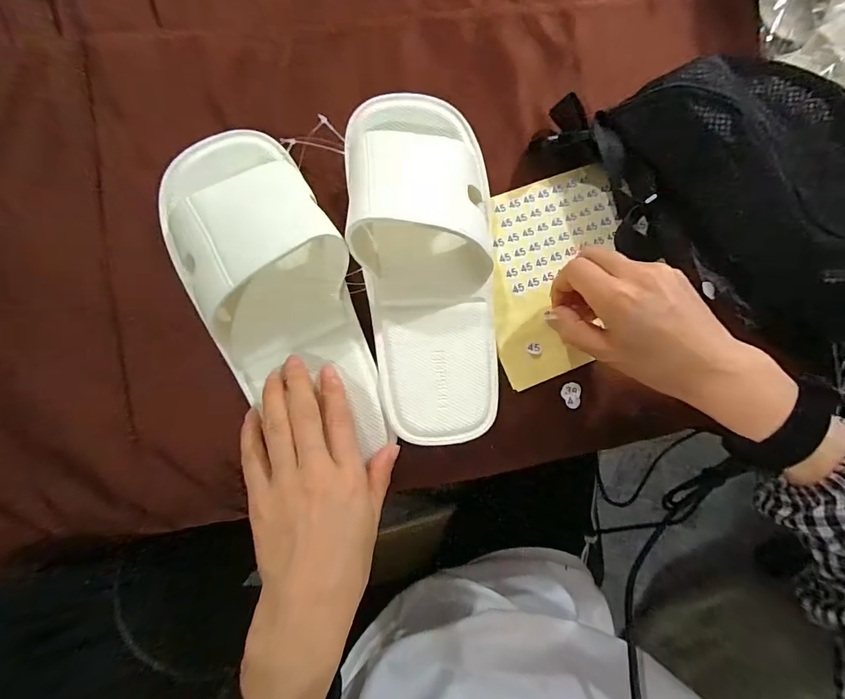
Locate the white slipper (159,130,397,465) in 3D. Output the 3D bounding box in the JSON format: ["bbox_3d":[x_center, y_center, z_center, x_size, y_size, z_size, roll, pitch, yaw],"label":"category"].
[{"bbox_3d":[-0.103,-0.040,0.313,0.110,0.043,0.252,-27,83,-7],"label":"white slipper"}]

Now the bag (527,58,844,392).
[{"bbox_3d":[0.270,-0.135,0.353,0.326,0.072,0.174,38,81,3],"label":"bag"}]

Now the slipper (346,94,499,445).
[{"bbox_3d":[0.004,-0.065,0.318,0.107,0.059,0.258,-3,81,-4],"label":"slipper"}]

